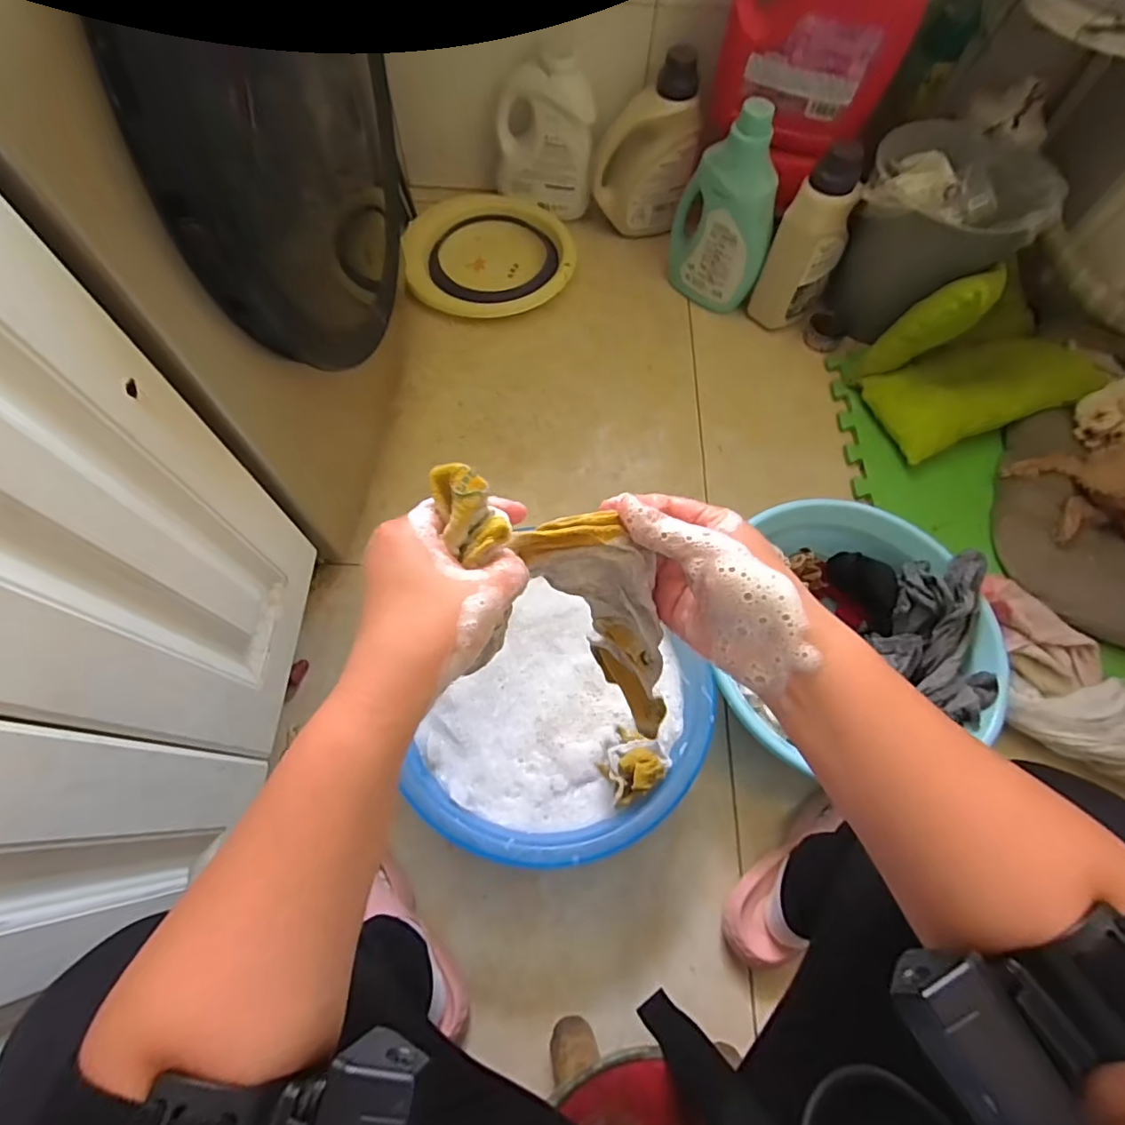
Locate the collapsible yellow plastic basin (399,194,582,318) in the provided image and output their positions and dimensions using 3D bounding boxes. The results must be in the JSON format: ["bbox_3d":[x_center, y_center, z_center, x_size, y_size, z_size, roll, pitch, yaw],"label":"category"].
[{"bbox_3d":[-0.139,-0.584,1.032,0.296,0.035,0.298,1,67,-2],"label":"collapsible yellow plastic basin"}]

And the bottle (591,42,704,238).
[{"bbox_3d":[0.147,-0.719,0.978,0.171,0.247,0.109,22,68,7],"label":"bottle"}]

